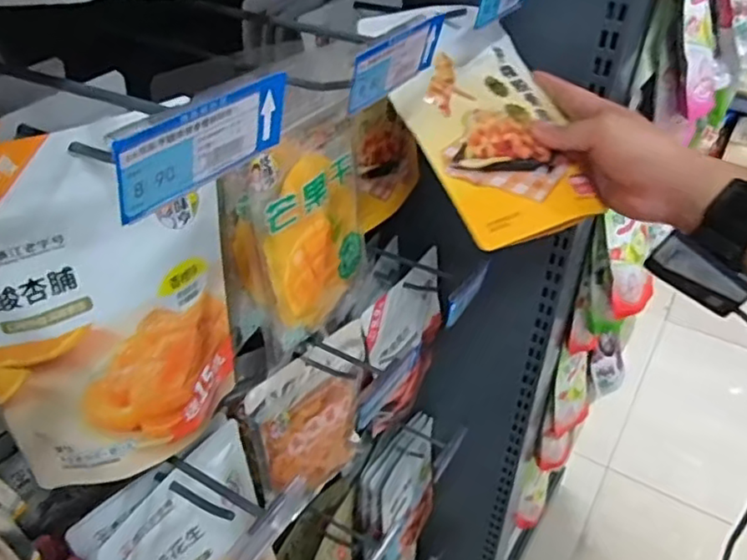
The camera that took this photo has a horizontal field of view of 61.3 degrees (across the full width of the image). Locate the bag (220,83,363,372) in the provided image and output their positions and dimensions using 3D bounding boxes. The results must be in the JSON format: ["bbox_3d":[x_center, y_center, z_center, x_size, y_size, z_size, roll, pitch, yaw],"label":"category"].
[{"bbox_3d":[-0.056,-0.048,0.506,0.051,0.184,0.138,29,45,30],"label":"bag"}]

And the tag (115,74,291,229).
[{"bbox_3d":[-0.074,-0.061,0.281,0.004,0.038,0.097,29,44,20],"label":"tag"}]

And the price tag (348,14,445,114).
[{"bbox_3d":[0.016,-0.138,0.398,0.009,0.037,0.095,25,43,26],"label":"price tag"}]

